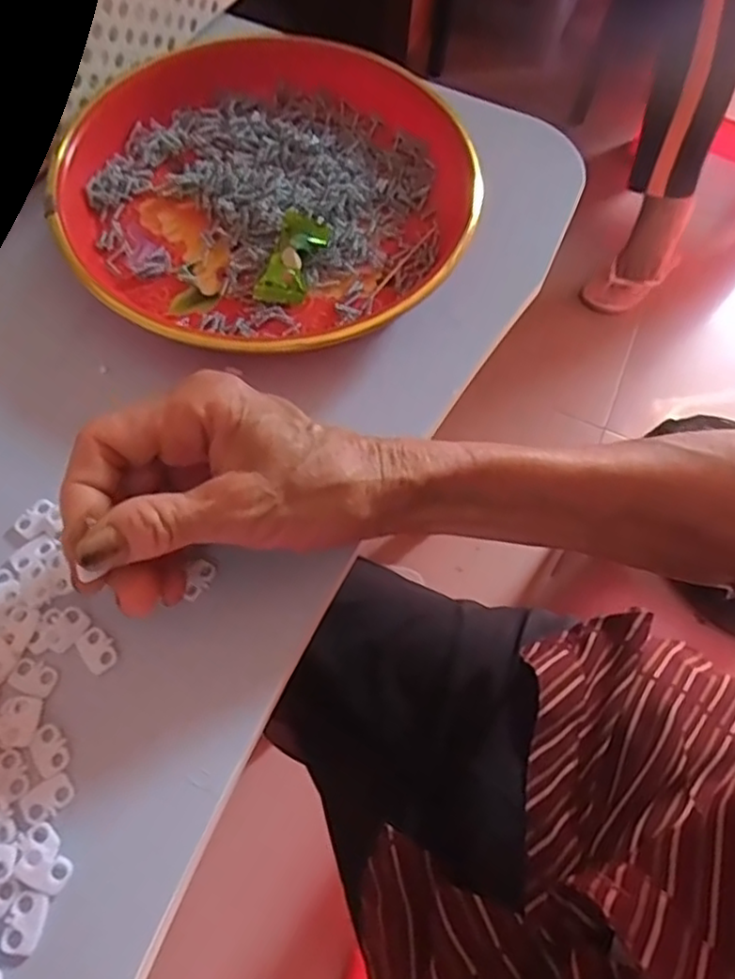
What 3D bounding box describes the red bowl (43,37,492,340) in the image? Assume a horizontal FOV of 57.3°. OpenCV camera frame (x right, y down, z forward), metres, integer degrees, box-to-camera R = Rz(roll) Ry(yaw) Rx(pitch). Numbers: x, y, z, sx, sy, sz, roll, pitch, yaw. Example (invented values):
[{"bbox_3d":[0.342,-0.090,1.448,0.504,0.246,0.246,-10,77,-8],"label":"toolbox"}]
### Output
[{"bbox_3d":[-0.059,-0.166,0.367,0.213,0.041,0.207,1,64,-3],"label":"red bowl"}]

